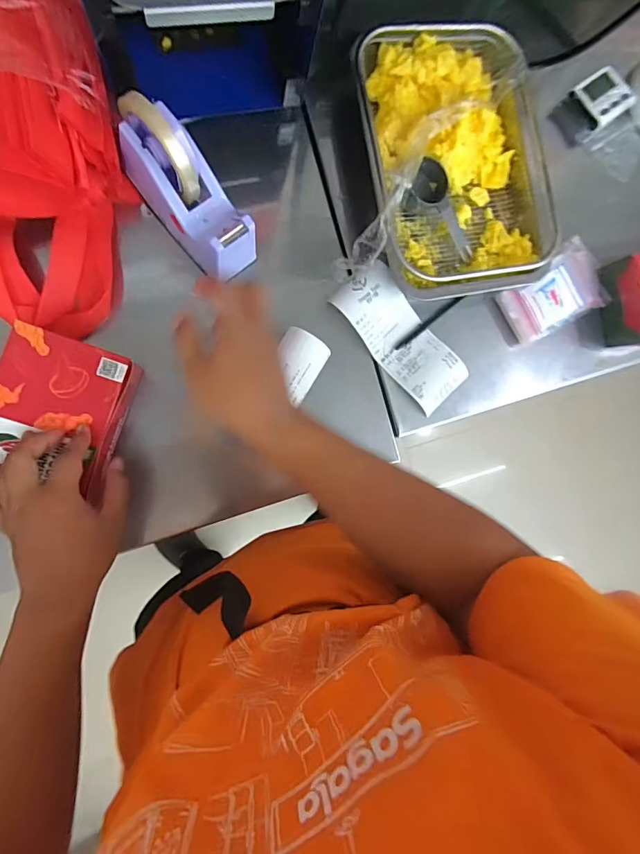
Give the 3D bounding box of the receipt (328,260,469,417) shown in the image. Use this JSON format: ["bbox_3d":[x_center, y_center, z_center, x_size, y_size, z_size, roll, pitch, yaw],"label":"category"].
[{"bbox_3d":[0.100,-0.108,0.539,0.078,0.023,0.184,-45,97,-7],"label":"receipt"}]

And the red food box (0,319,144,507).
[{"bbox_3d":[-0.261,-0.003,0.434,0.118,0.051,0.167,19,87,-9],"label":"red food box"}]

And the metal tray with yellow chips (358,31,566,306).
[{"bbox_3d":[0.160,-0.314,0.525,0.219,0.062,0.303,-8,92,-9],"label":"metal tray with yellow chips"}]

